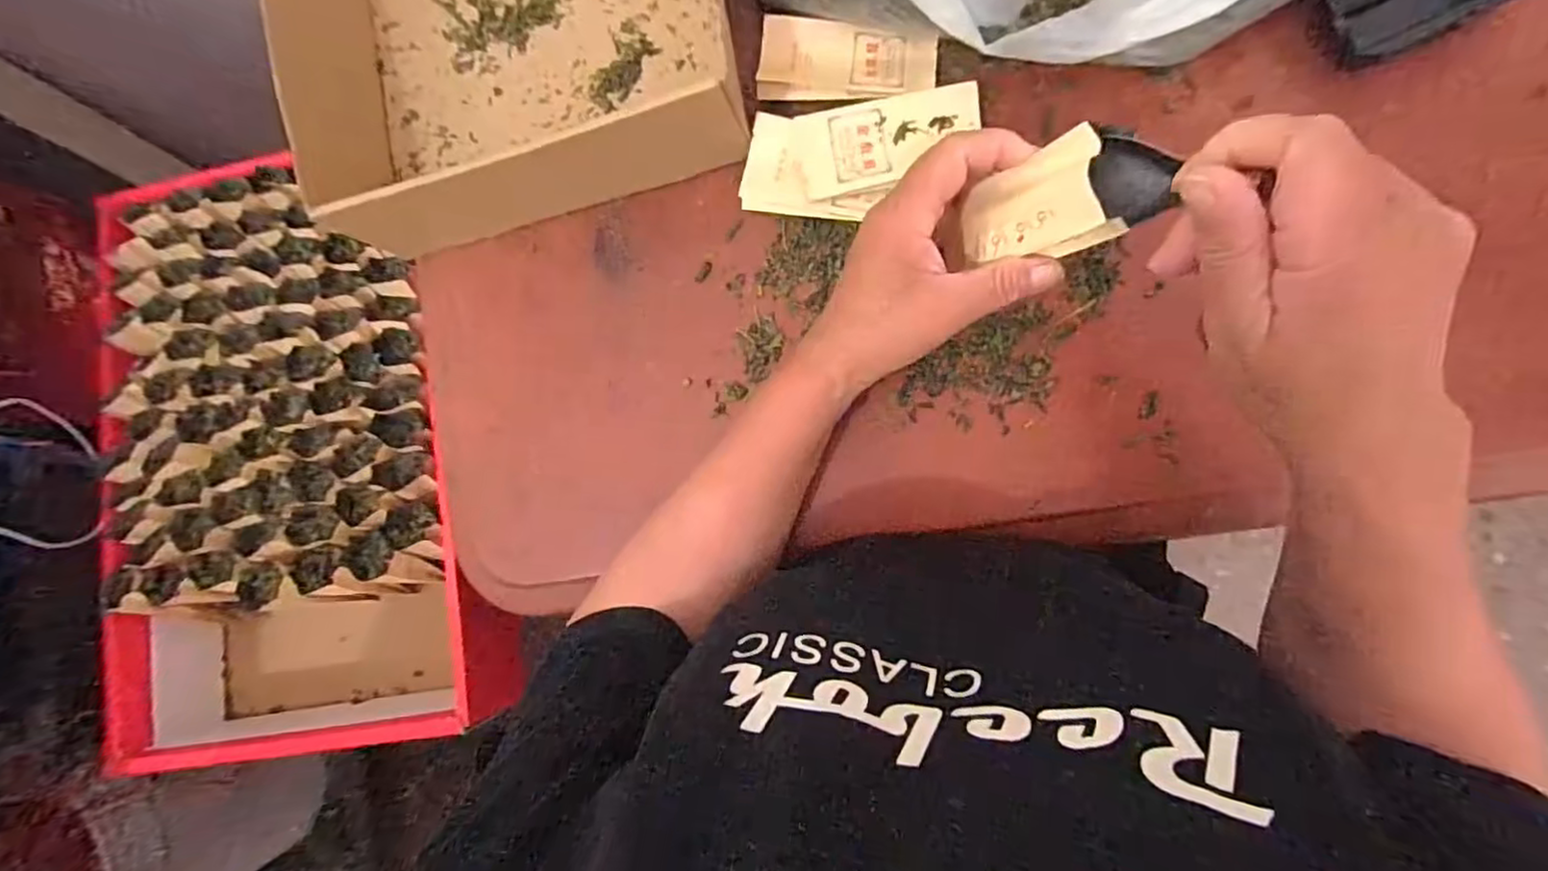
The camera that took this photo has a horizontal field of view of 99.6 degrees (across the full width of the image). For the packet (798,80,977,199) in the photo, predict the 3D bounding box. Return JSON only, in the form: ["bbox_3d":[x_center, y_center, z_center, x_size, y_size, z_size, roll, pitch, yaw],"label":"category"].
[{"bbox_3d":[0.070,-0.177,0.393,0.107,0.004,0.048,-10,95,1],"label":"packet"}]

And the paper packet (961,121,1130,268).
[{"bbox_3d":[0.122,-0.107,0.315,0.010,0.084,0.049,-11,92,-26],"label":"paper packet"}]

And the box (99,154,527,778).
[{"bbox_3d":[-0.420,0.009,0.573,0.303,0.118,0.478,-10,84,7],"label":"box"}]

